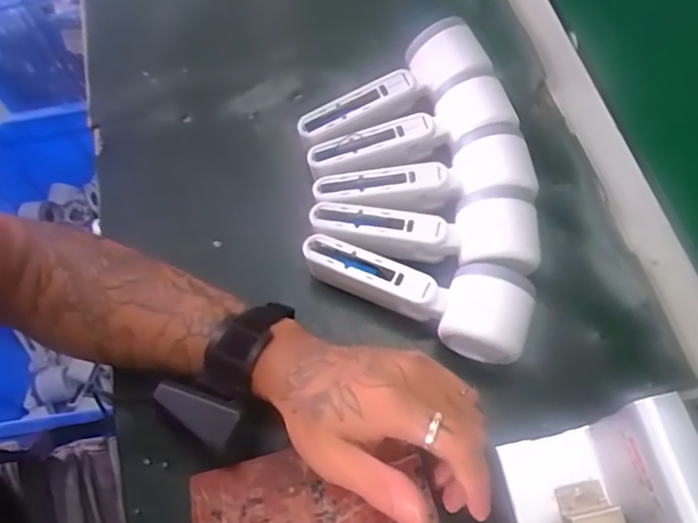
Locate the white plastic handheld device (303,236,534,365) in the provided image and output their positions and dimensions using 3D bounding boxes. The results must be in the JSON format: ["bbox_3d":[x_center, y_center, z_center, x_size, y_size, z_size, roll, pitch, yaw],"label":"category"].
[{"bbox_3d":[0.044,0.022,0.430,0.160,0.050,0.055,15,66,9],"label":"white plastic handheld device"}]

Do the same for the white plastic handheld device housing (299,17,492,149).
[{"bbox_3d":[0.032,-0.136,0.493,0.153,0.060,0.057,-22,66,-8],"label":"white plastic handheld device housing"}]

